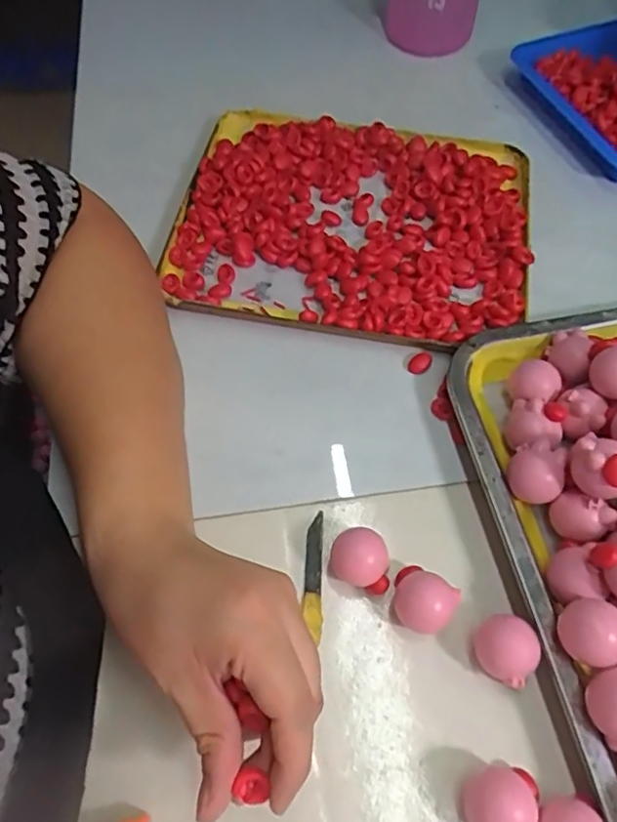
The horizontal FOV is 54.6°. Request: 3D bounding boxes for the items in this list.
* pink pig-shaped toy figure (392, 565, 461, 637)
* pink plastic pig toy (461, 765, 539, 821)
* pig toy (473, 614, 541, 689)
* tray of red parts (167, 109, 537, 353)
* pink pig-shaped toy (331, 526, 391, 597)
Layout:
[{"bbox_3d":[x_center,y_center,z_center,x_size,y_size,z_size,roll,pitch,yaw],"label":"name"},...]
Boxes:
[{"bbox_3d":[0.057,0.097,0.302,0.031,0.023,0.027,31,65,15],"label":"pink pig-shaped toy figure"},{"bbox_3d":[0.082,0.171,0.260,0.030,0.024,0.031,1,61,-1],"label":"pink plastic pig toy"},{"bbox_3d":[0.095,0.115,0.289,0.026,0.026,0.029,-39,68,-20],"label":"pig toy"},{"bbox_3d":[0.032,-0.143,0.434,0.243,0.019,0.206,11,61,5],"label":"tray of red parts"},{"bbox_3d":[0.028,0.078,0.311,0.031,0.027,0.025,16,62,8],"label":"pink pig-shaped toy"}]

